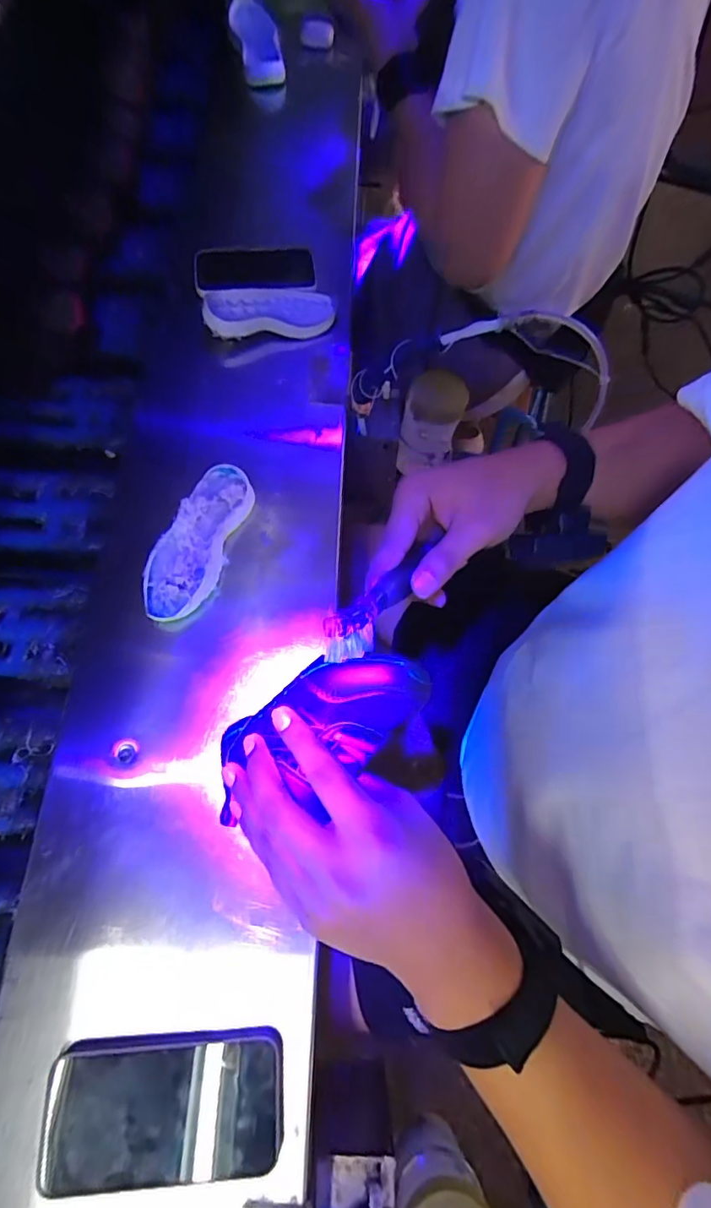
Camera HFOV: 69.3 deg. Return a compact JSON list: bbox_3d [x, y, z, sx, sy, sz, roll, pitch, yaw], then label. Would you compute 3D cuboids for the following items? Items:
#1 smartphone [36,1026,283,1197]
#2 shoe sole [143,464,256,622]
[{"bbox_3d":[-0.134,0.355,0.363,0.160,0.019,0.078,-2,67,-3],"label":"smartphone"},{"bbox_3d":[-0.159,-0.067,0.509,0.067,0.029,0.169,19,68,6],"label":"shoe sole"}]

